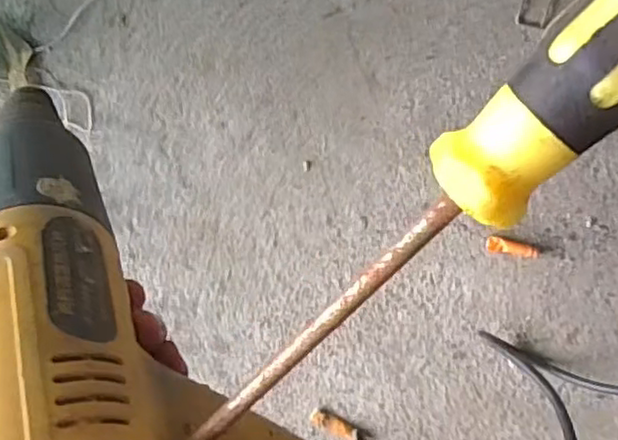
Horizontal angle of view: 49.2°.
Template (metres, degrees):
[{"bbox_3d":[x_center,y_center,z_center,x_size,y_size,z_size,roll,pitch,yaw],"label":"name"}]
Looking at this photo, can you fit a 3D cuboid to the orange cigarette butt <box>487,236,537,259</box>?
[{"bbox_3d":[0.140,0.020,0.466,0.035,0.007,0.011,13,97,6],"label":"orange cigarette butt"}]

